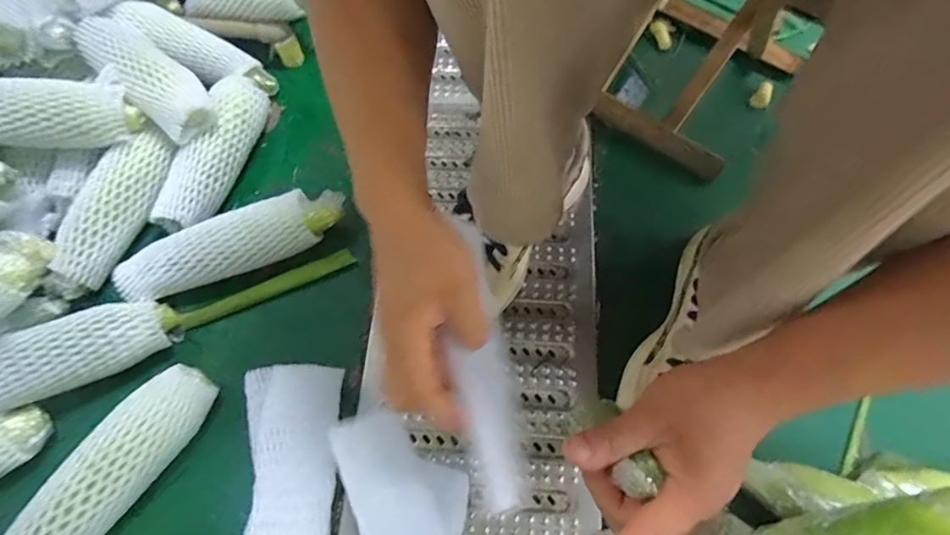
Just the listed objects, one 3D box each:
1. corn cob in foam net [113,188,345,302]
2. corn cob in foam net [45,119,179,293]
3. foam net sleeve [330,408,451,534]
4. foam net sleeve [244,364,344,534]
[{"bbox_3d":[-0.267,-0.026,0.550,0.248,0.062,0.060,-20,66,-6],"label":"corn cob in foam net"},{"bbox_3d":[-0.412,-0.075,0.564,0.050,0.056,0.188,19,68,11],"label":"corn cob in foam net"},{"bbox_3d":[-0.052,0.223,0.397,0.075,0.020,0.212,-10,74,-47],"label":"foam net sleeve"},{"bbox_3d":[-0.171,0.188,0.428,0.087,0.032,0.208,-3,65,2],"label":"foam net sleeve"}]

